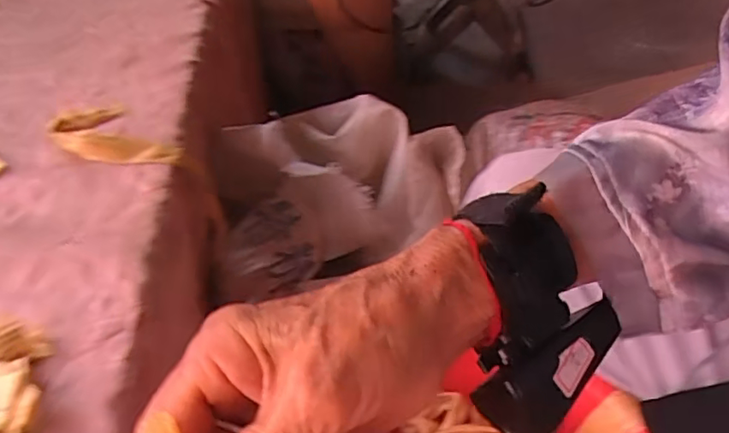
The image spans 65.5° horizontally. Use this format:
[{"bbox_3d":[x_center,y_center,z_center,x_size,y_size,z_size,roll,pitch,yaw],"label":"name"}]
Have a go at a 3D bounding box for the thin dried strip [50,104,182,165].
[{"bbox_3d":[-0.214,-0.069,0.474,0.118,0.022,0.065,32,55,30],"label":"thin dried strip"}]

